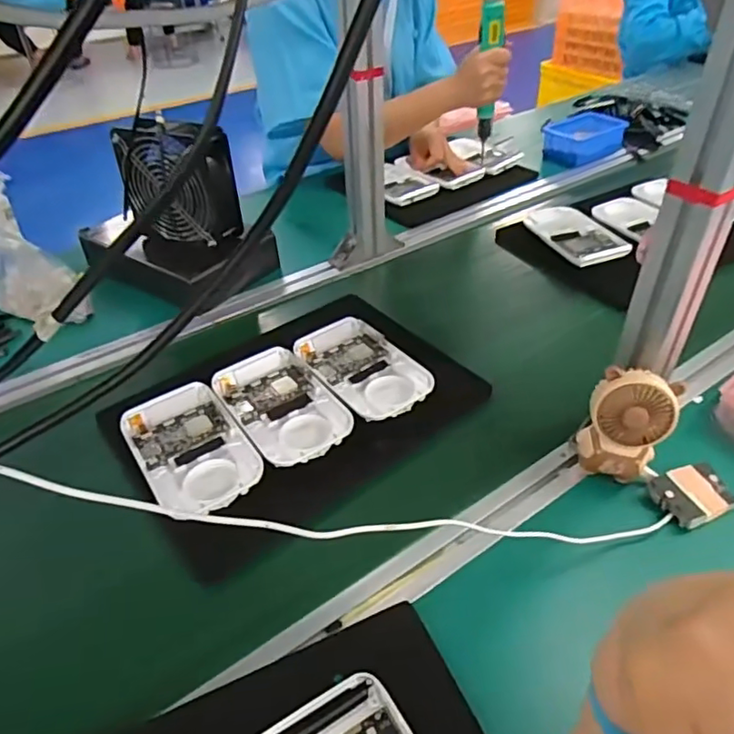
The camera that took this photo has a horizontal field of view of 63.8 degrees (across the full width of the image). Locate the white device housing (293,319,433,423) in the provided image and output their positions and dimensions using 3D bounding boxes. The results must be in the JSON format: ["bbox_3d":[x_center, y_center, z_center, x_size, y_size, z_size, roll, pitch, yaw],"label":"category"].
[{"bbox_3d":[-0.003,-0.001,0.655,0.097,0.016,0.156,-25,46,-24],"label":"white device housing"}]

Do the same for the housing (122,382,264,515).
[{"bbox_3d":[-0.171,0.078,0.575,0.096,0.014,0.163,-24,46,-24],"label":"housing"}]

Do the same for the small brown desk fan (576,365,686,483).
[{"bbox_3d":[0.228,0.055,0.521,0.070,0.101,0.045,20,46,23],"label":"small brown desk fan"}]

